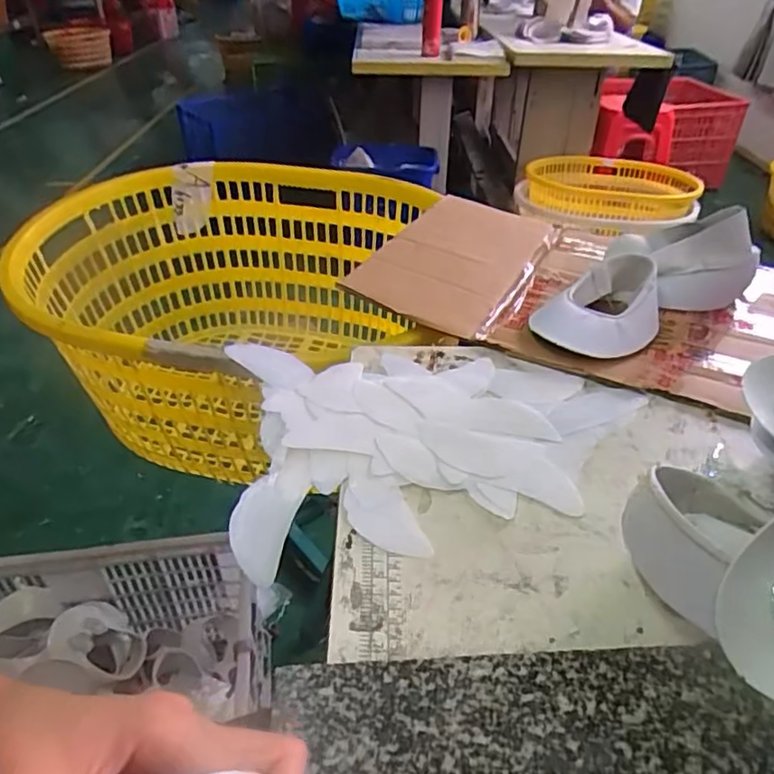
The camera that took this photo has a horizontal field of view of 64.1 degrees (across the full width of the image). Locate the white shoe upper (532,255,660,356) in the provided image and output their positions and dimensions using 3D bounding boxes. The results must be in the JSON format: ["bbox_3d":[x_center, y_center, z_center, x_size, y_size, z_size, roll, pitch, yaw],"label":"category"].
[{"bbox_3d":[0.213,-0.083,0.623,0.114,0.051,0.138,16,39,20],"label":"white shoe upper"}]

